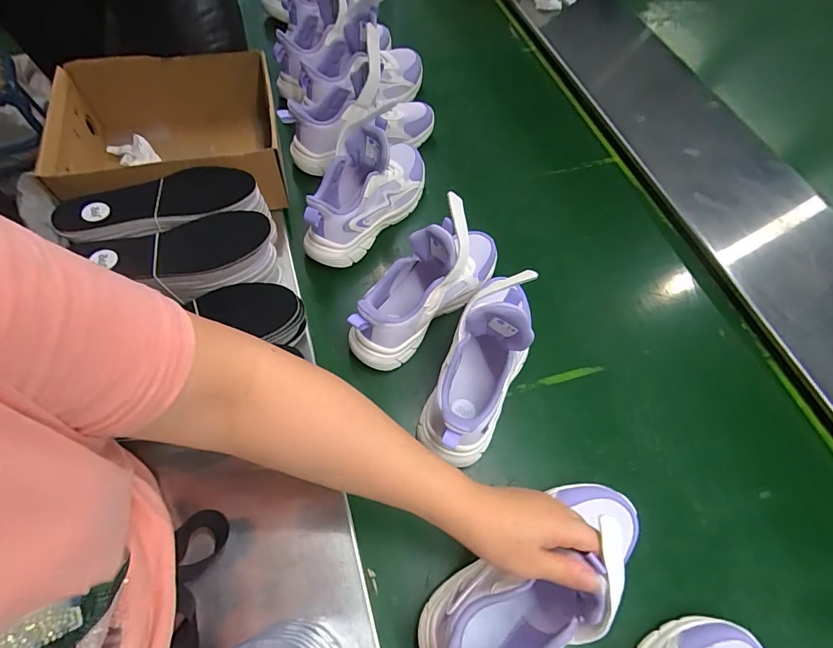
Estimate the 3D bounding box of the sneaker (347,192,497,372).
[{"bbox_3d":[0.024,-0.050,0.489,0.097,0.143,0.233,41,69,17],"label":"sneaker"}]

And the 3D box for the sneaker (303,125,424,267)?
[{"bbox_3d":[-0.067,-0.191,0.561,0.083,0.111,0.224,36,67,15],"label":"sneaker"}]

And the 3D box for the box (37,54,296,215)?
[{"bbox_3d":[-0.324,-0.248,0.568,0.263,0.108,0.214,-13,63,-9],"label":"box"}]

